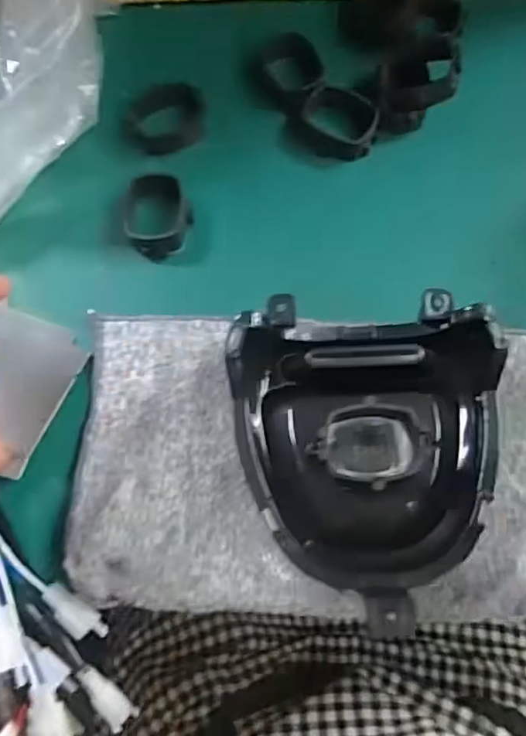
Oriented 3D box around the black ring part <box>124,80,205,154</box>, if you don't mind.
[{"bbox_3d":[-0.061,-0.159,0.393,0.053,0.012,0.042,-35,76,-8],"label":"black ring part"}]

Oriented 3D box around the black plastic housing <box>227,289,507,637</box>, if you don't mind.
[{"bbox_3d":[0.052,0.042,0.300,0.129,0.043,0.153,-3,74,1],"label":"black plastic housing"}]

